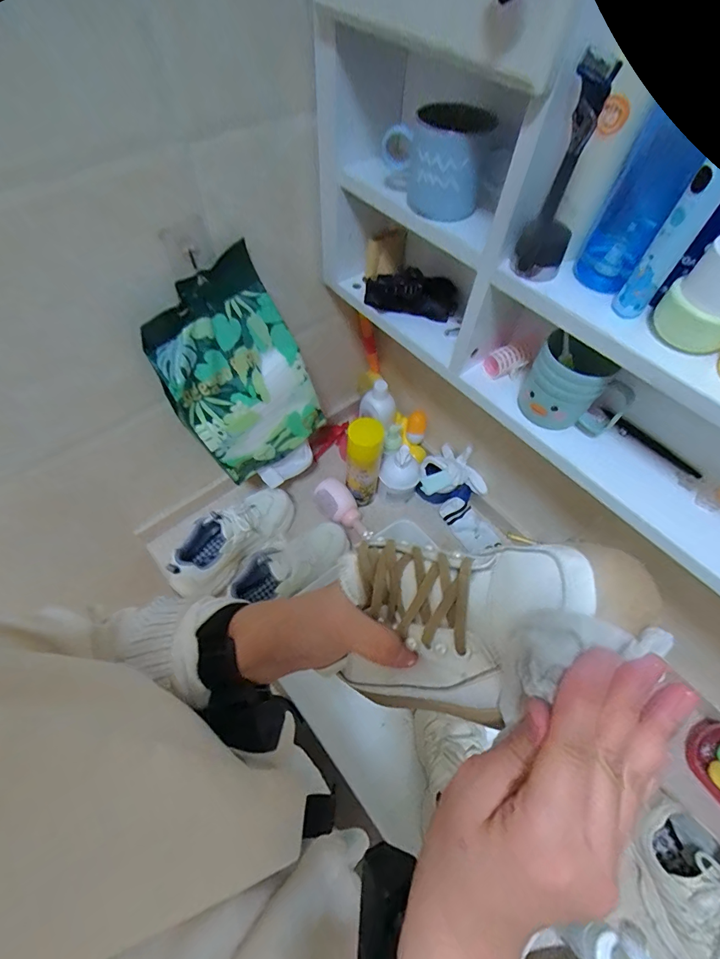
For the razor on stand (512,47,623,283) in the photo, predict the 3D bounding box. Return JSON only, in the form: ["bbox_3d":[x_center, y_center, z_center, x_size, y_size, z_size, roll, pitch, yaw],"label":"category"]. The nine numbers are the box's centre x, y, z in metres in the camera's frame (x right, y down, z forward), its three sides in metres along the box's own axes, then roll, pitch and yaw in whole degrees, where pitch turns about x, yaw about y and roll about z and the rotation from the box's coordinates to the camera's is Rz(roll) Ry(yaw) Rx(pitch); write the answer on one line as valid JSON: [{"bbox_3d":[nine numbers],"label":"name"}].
[{"bbox_3d":[0.173,-0.245,0.343,0.042,0.157,0.030,32,62,15],"label":"razor on stand"}]

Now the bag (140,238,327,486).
[{"bbox_3d":[-0.180,-0.143,0.620,0.198,0.320,0.039,-37,49,-12],"label":"bag"}]

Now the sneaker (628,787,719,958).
[{"bbox_3d":[0.434,0.535,0.524,0.114,0.101,0.214,-2,59,-4],"label":"sneaker"}]

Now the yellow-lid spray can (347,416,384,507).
[{"bbox_3d":[0.007,-0.026,0.773,0.062,0.208,0.063,1,59,-2],"label":"yellow-lid spray can"}]

